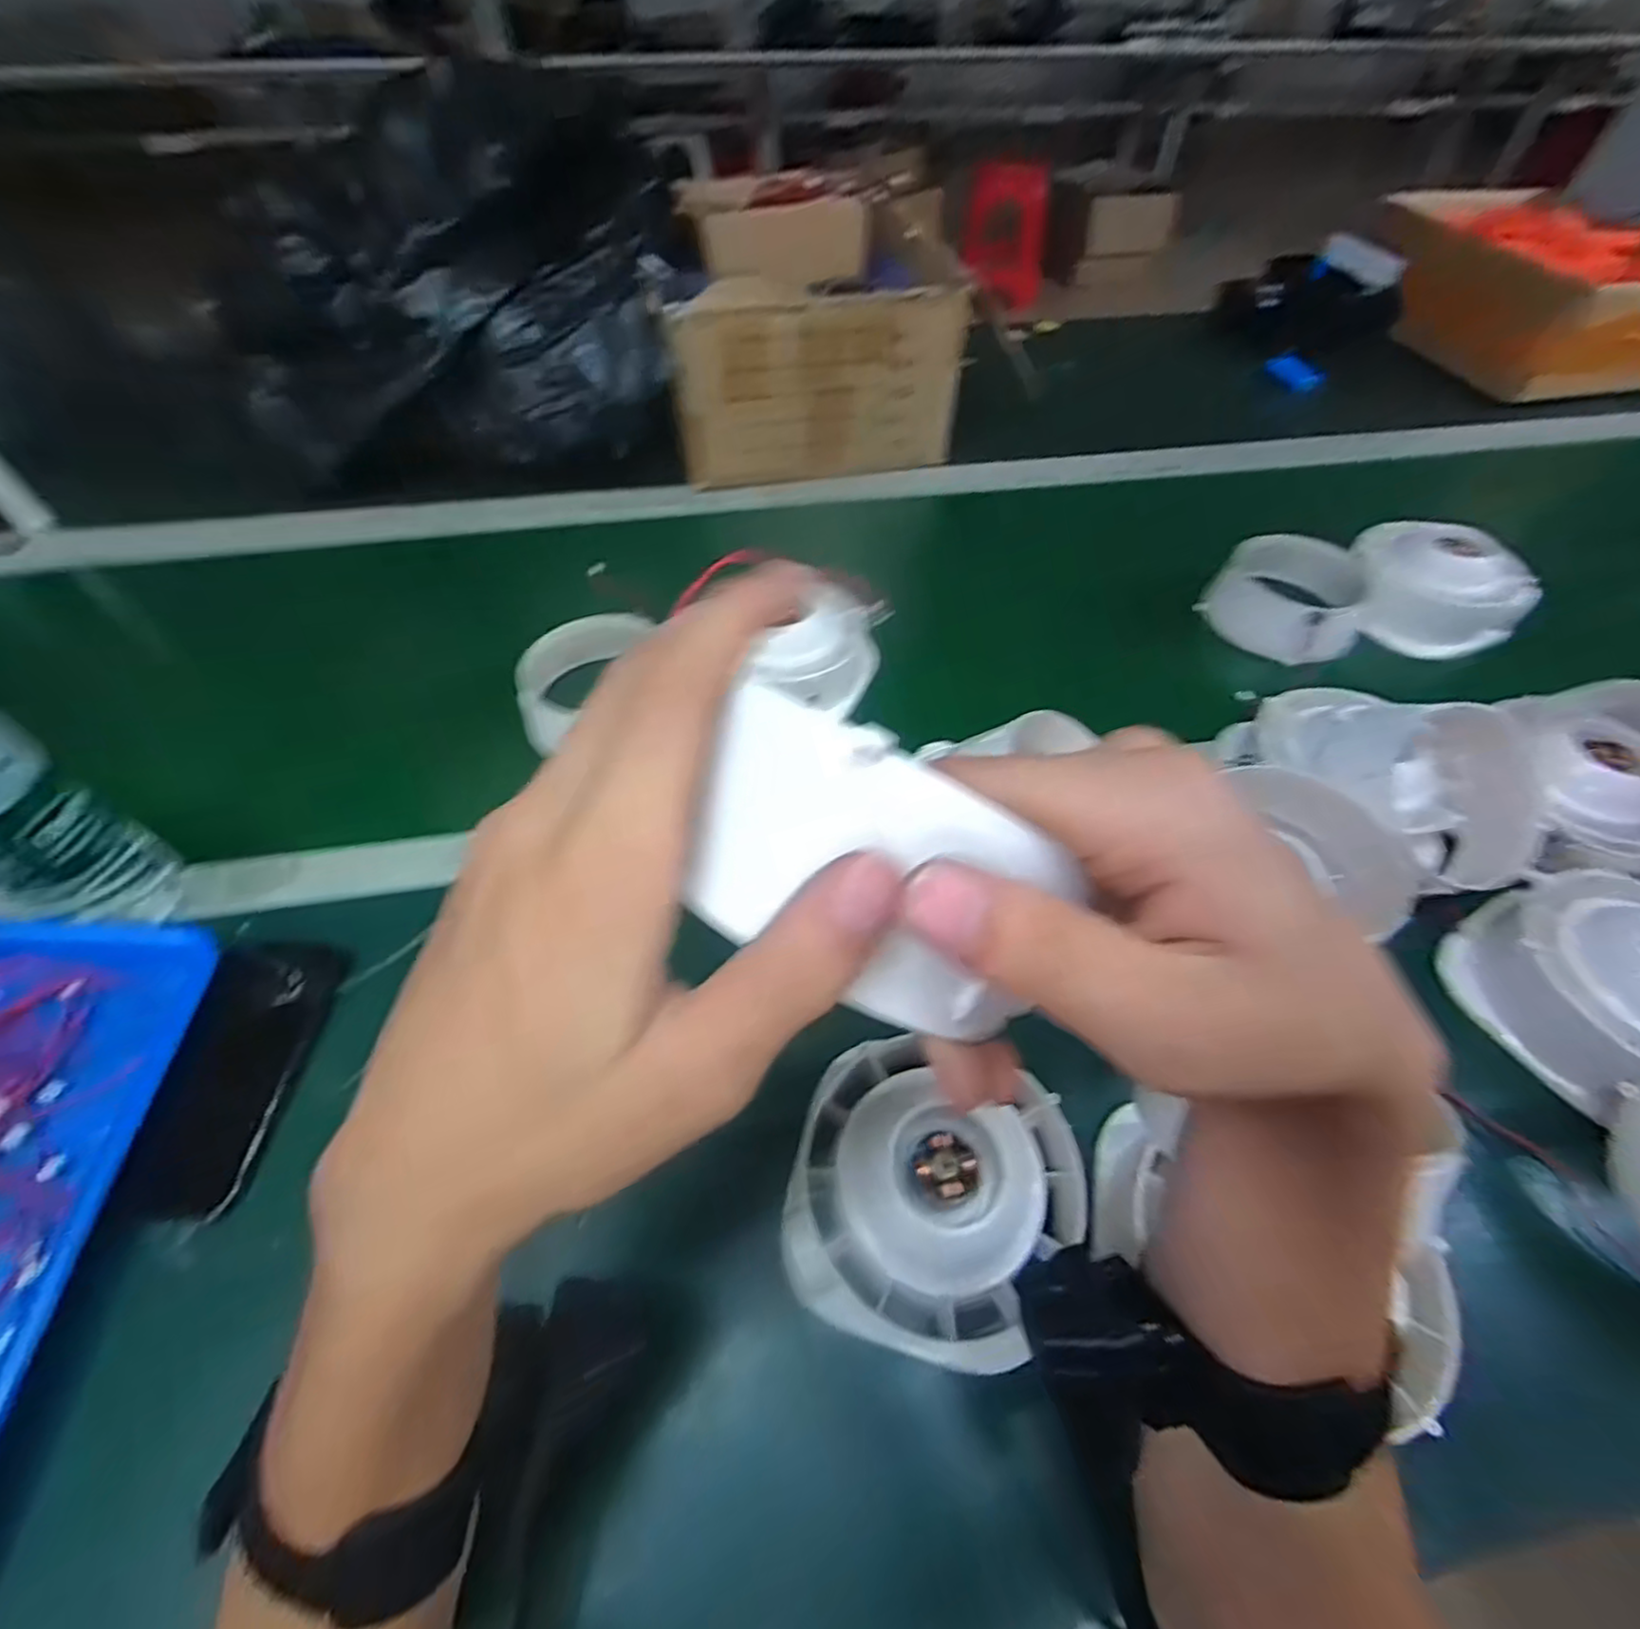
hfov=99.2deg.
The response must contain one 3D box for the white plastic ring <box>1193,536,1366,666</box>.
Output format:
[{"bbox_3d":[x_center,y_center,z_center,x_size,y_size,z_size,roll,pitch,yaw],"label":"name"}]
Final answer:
[{"bbox_3d":[0.428,-0.195,0.634,0.070,0.081,0.115,-19,56,-15],"label":"white plastic ring"}]

